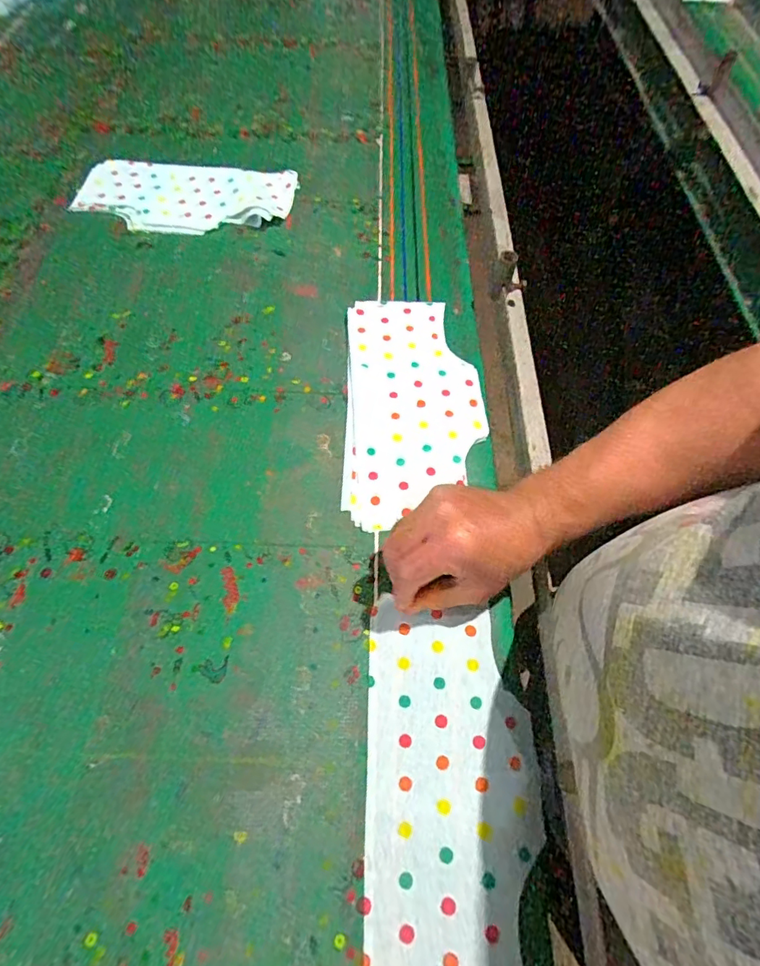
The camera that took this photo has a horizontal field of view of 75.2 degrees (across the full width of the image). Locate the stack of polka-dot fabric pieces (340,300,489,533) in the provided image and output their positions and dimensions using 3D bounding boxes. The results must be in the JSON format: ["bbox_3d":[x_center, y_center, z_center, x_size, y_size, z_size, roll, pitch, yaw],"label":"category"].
[{"bbox_3d":[0.036,-0.091,0.526,0.142,0.007,0.290,0,60,0],"label":"stack of polka-dot fabric pieces"}]

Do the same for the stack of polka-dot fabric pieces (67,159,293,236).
[{"bbox_3d":[-0.269,-0.403,0.689,0.289,0.020,0.145,4,60,2],"label":"stack of polka-dot fabric pieces"}]

